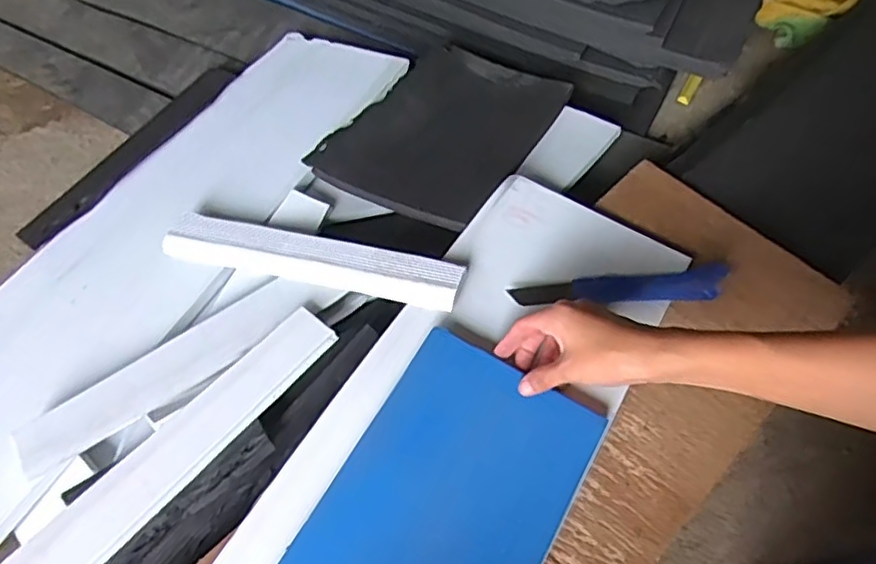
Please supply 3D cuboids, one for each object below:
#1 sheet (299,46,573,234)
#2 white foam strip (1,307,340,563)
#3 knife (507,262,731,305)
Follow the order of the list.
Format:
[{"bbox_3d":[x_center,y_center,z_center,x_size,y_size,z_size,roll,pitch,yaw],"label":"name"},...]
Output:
[{"bbox_3d":[0.004,-0.156,0.678,0.178,0.043,0.241,29,63,16],"label":"sheet"},{"bbox_3d":[-0.194,0.124,0.479,0.052,0.017,0.280,37,65,19],"label":"white foam strip"},{"bbox_3d":[0.156,0.003,0.545,0.186,0.015,0.033,-4,59,-3],"label":"knife"}]

